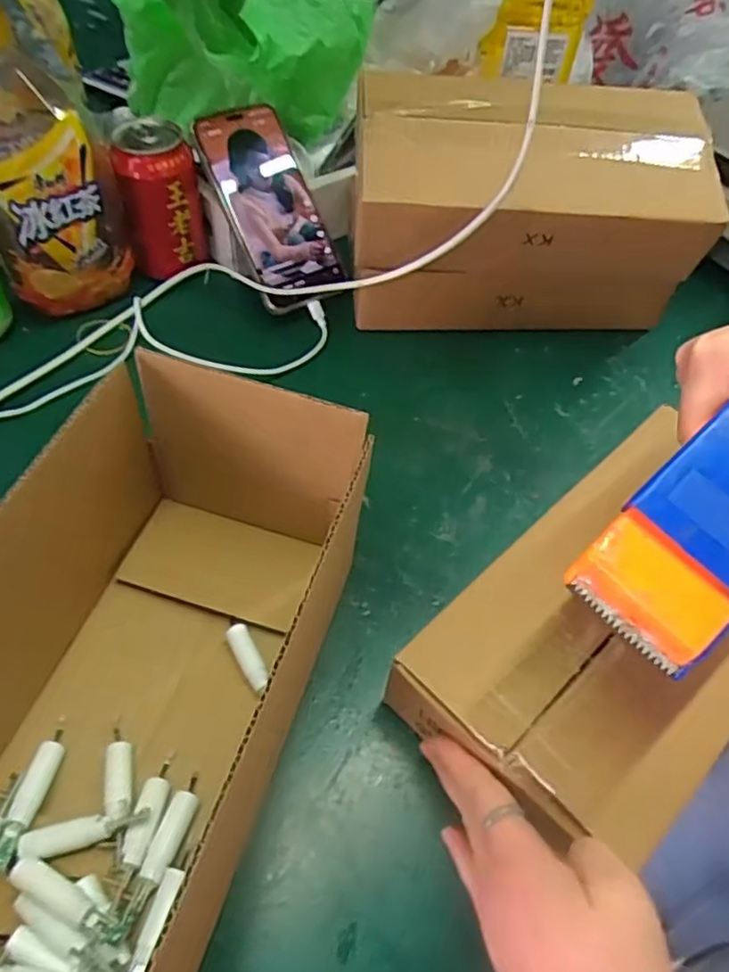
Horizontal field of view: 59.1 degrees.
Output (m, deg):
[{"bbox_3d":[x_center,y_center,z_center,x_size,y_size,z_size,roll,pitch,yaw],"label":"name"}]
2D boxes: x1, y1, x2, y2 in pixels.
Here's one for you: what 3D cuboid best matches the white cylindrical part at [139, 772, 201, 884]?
[{"bbox_3d":[-0.091,0.165,0.314,0.013,0.009,0.052,15,41,6],"label":"white cylindrical part"}]

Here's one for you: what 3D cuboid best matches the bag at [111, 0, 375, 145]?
[{"bbox_3d":[-0.097,-0.380,0.543,0.195,0.123,0.241,-16,57,-15],"label":"bag"}]

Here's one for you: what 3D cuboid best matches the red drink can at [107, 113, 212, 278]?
[{"bbox_3d":[-0.165,-0.236,0.530,0.062,0.107,0.055,-7,55,-9],"label":"red drink can"}]

